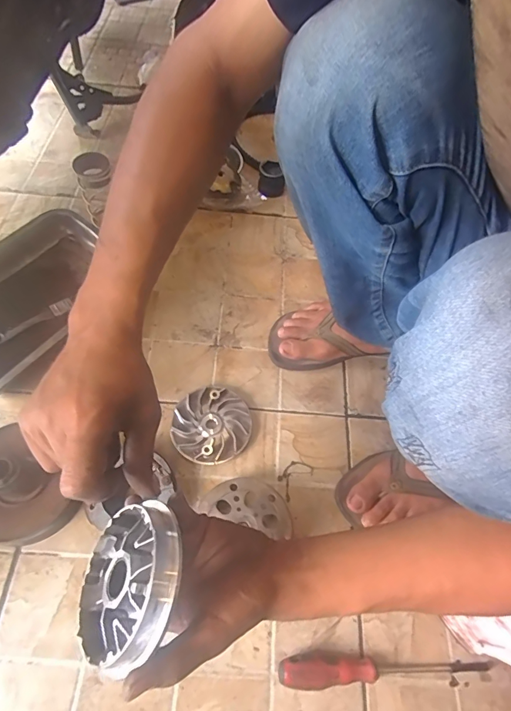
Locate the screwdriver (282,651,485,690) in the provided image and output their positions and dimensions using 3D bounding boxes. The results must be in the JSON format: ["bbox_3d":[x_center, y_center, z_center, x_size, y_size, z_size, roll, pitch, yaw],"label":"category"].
[{"bbox_3d":[0.140,0.337,0.418,0.231,0.030,0.028,4,61,-2],"label":"screwdriver"}]

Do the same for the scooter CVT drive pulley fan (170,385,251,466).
[{"bbox_3d":[-0.062,0.094,0.545,0.105,0.022,0.107,2,61,-3],"label":"scooter CVT drive pulley fan"}]

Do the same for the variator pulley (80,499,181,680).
[{"bbox_3d":[-0.083,0.156,0.271,0.099,0.031,0.095,23,84,56],"label":"variator pulley"}]

